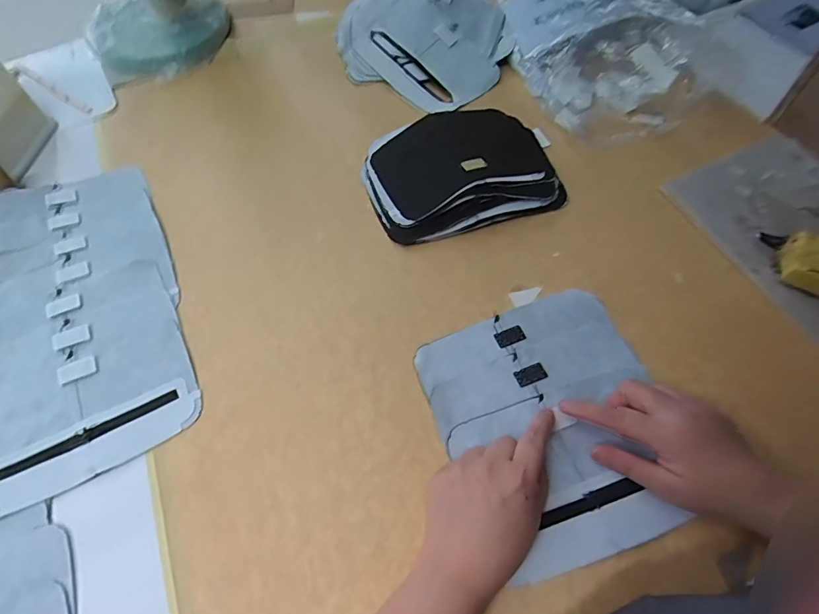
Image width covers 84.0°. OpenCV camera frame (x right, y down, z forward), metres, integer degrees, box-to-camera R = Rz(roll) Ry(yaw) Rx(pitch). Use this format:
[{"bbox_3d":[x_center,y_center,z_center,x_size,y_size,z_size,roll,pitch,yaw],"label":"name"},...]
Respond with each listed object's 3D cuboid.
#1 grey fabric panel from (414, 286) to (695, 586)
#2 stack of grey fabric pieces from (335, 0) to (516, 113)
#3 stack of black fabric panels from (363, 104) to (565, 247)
[{"bbox_3d":[0.131,0.094,0.403,0.196,0.012,0.222,-23,60,-10],"label":"grey fabric panel"},{"bbox_3d":[0.013,-0.391,0.654,0.260,0.079,0.196,34,67,20],"label":"stack of grey fabric pieces"},{"bbox_3d":[0.058,-0.173,0.539,0.221,0.043,0.176,-16,61,-6],"label":"stack of black fabric panels"}]

